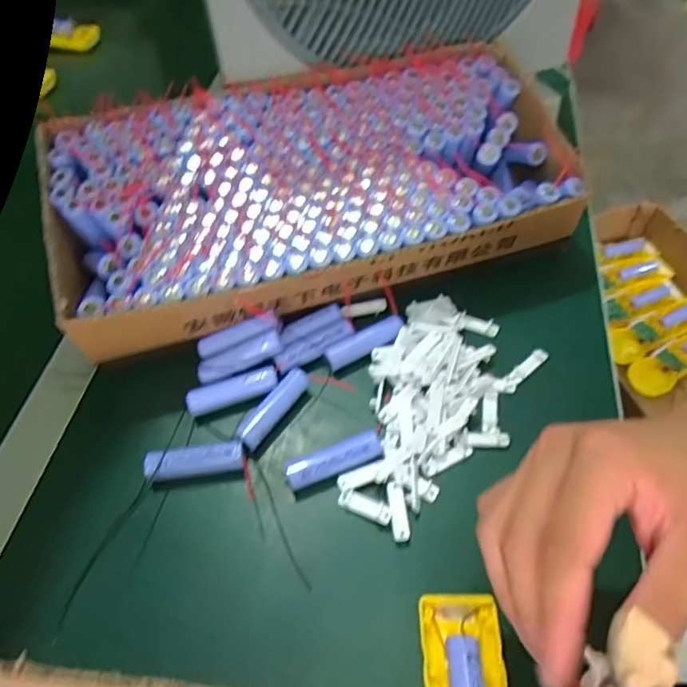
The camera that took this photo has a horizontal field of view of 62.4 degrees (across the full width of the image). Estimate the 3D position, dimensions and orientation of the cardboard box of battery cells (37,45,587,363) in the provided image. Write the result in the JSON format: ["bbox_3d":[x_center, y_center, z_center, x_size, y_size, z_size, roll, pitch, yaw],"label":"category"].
[{"bbox_3d":[-0.021,-0.137,0.482,0.430,0.078,0.216,-17,52,-9],"label":"cardboard box of battery cells"}]

